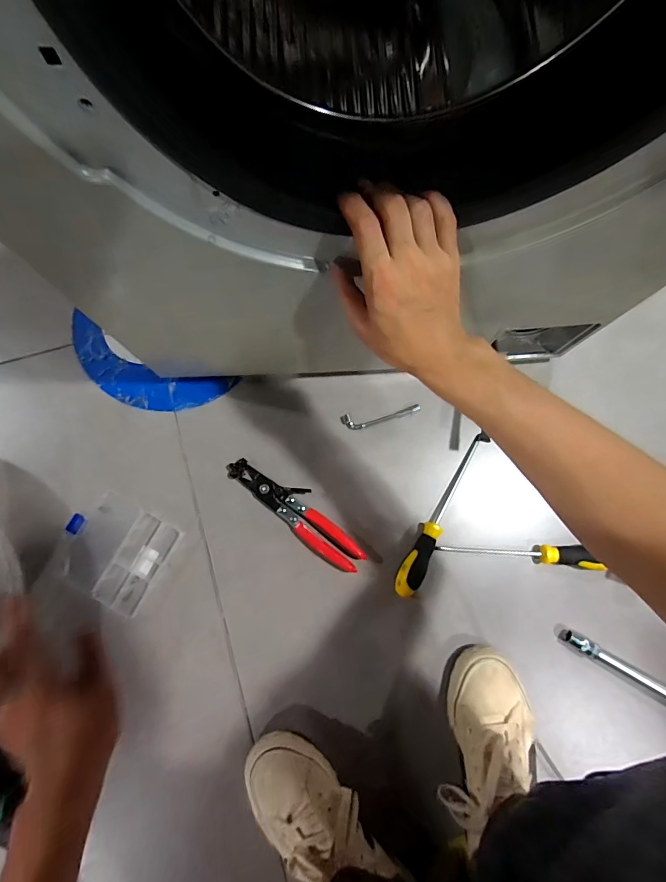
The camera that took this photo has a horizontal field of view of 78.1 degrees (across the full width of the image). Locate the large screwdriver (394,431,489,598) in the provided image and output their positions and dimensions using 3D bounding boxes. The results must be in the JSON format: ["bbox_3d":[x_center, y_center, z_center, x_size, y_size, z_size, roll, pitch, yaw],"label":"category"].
[{"bbox_3d":[0.157,0.098,0.561,0.036,0.029,0.248,32,81,5],"label":"large screwdriver"}]

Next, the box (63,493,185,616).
[{"bbox_3d":[-0.297,0.147,0.557,0.141,0.019,0.123,29,81,5],"label":"box"}]

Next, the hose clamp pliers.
[{"bbox_3d":[-0.051,0.095,0.563,0.217,0.019,0.052,40,82,6],"label":"hose clamp pliers"}]

